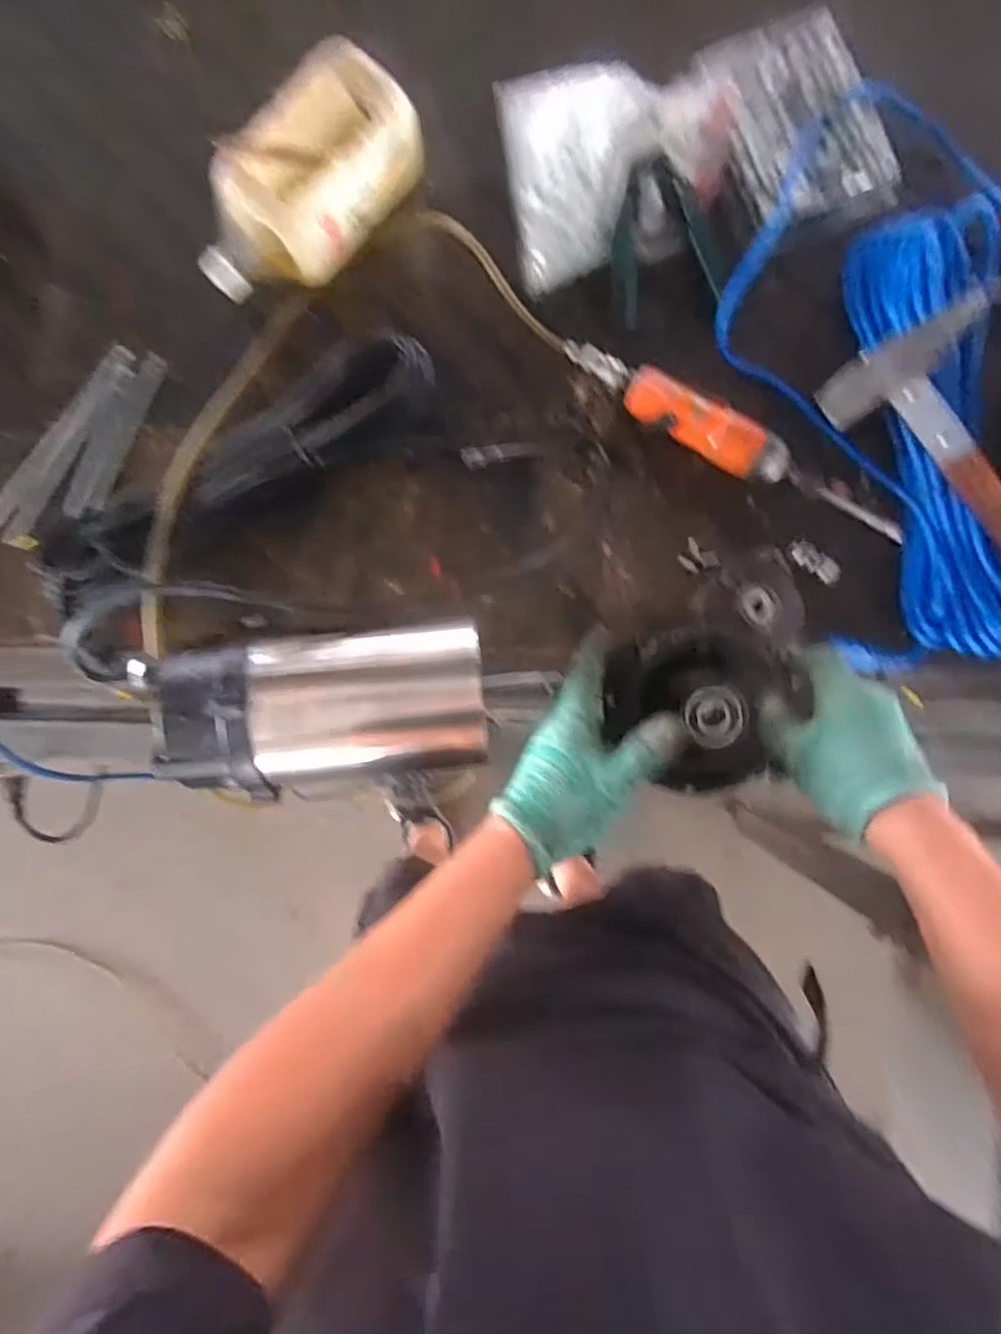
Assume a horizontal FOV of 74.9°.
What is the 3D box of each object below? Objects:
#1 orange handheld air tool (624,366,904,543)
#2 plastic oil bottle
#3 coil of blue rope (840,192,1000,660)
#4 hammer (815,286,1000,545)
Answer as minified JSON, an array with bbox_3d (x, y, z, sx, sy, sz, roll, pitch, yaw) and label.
[{"bbox_3d":[0.223,-0.178,0.559,0.256,0.034,0.044,28,88,1],"label":"orange handheld air tool"},{"bbox_3d":[-0.168,-0.401,0.550,0.093,0.069,0.209,41,88,1],"label":"plastic oil bottle"},{"bbox_3d":[0.373,-0.193,0.548,0.106,0.050,0.374,-6,88,-1],"label":"coil of blue rope"},{"bbox_3d":[0.406,-0.129,0.512,0.098,0.048,0.336,-37,88,-2],"label":"hammer"}]

